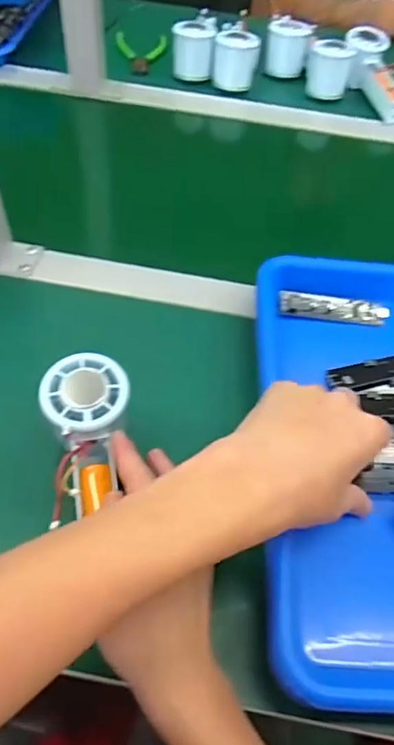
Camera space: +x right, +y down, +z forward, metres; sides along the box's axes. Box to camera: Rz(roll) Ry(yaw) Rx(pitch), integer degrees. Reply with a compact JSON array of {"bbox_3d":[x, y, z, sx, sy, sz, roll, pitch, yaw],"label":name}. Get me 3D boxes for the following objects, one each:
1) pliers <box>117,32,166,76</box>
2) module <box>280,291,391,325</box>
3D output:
[{"bbox_3d":[-0.079,-0.474,0.754,0.073,0.009,0.130,-2,56,-6],"label":"pliers"},{"bbox_3d":[0.118,-0.056,0.448,0.092,0.013,0.025,5,55,-1],"label":"module"}]

